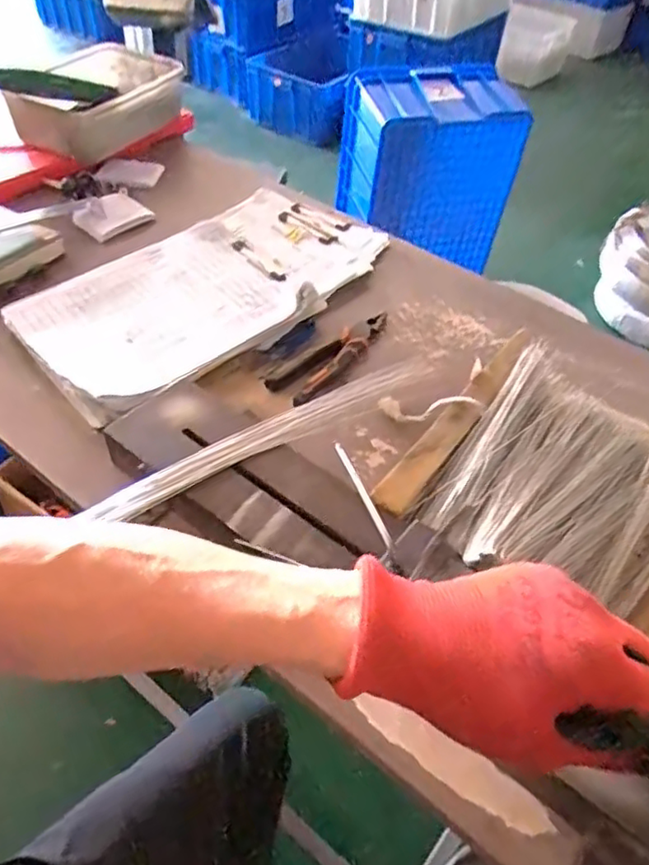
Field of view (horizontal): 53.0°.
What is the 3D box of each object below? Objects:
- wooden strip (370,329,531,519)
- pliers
[{"bbox_3d":[0.133,-0.016,0.625,0.032,0.016,0.263,39,60,10],"label":"wooden strip"},{"bbox_3d":[0.015,-0.089,0.752,0.177,0.013,0.054,-30,56,-29],"label":"pliers"}]

